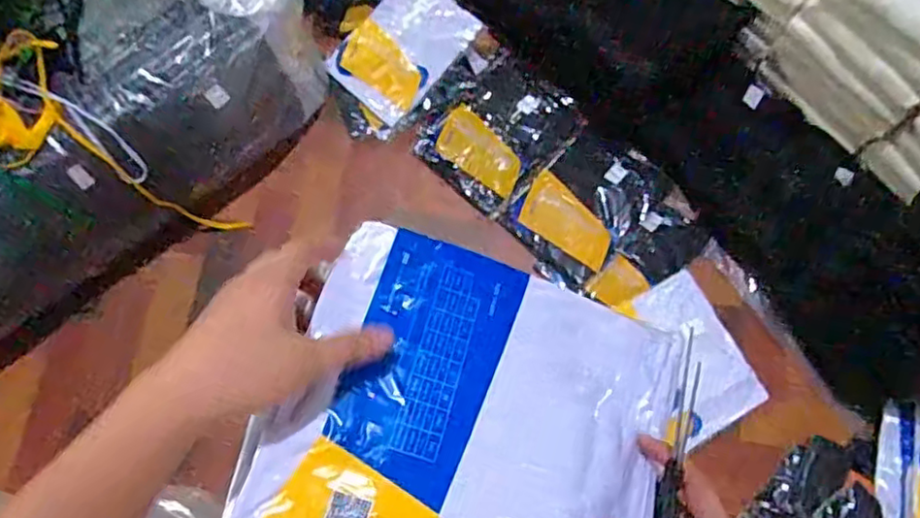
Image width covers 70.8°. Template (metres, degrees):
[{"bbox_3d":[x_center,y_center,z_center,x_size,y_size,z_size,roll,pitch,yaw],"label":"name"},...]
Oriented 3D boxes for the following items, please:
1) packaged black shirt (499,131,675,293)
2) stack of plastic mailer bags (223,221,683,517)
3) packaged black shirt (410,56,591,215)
[{"bbox_3d":[0.217,-0.098,1.122,0.190,0.028,0.265,42,78,11],"label":"packaged black shirt"},{"bbox_3d":[0.011,0.122,0.420,0.262,0.026,0.247,20,67,-10],"label":"stack of plastic mailer bags"},{"bbox_3d":[0.073,-0.239,1.164,0.219,0.053,0.265,42,78,11],"label":"packaged black shirt"}]

